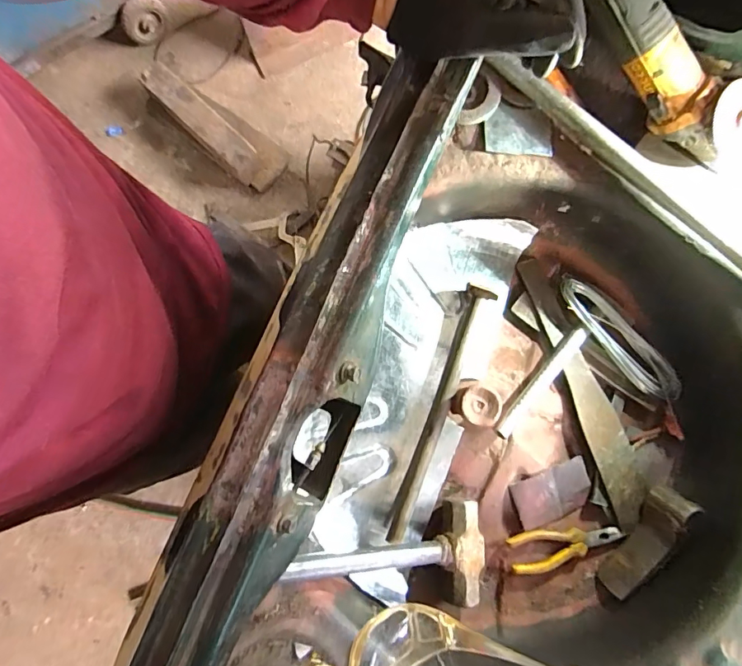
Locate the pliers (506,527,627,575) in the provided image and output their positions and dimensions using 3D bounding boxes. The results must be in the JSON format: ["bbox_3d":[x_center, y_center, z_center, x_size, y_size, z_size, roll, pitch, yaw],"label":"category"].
[{"bbox_3d":[0.269,0.291,0.642,0.156,0.014,0.052,-13,79,-1],"label":"pliers"}]

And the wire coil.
[{"bbox_3d":[0.363,0.003,0.675,0.063,0.027,0.224,-42,81,-6],"label":"wire coil"}]

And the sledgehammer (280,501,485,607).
[{"bbox_3d":[0.028,0.267,0.557,0.268,0.035,0.114,10,78,-26],"label":"sledgehammer"}]

